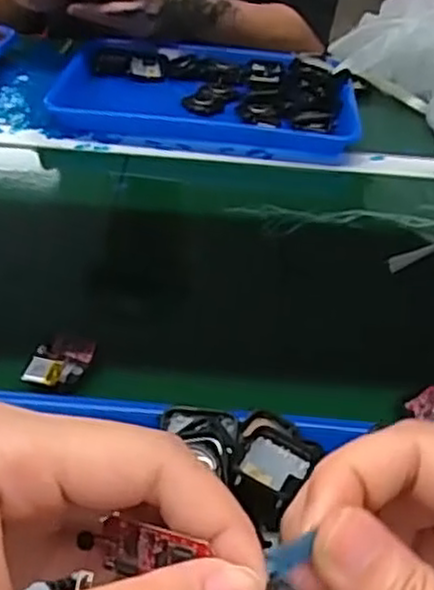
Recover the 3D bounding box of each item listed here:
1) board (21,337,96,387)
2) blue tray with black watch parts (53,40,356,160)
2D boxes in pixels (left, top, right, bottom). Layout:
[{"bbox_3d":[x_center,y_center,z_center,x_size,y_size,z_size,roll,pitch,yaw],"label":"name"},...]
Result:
[{"bbox_3d":[-0.102,0.042,0.471,0.036,0.011,0.043,10,38,5],"label":"board"},{"bbox_3d":[-0.012,-0.232,0.826,0.329,0.039,0.242,7,38,1],"label":"blue tray with black watch parts"}]

